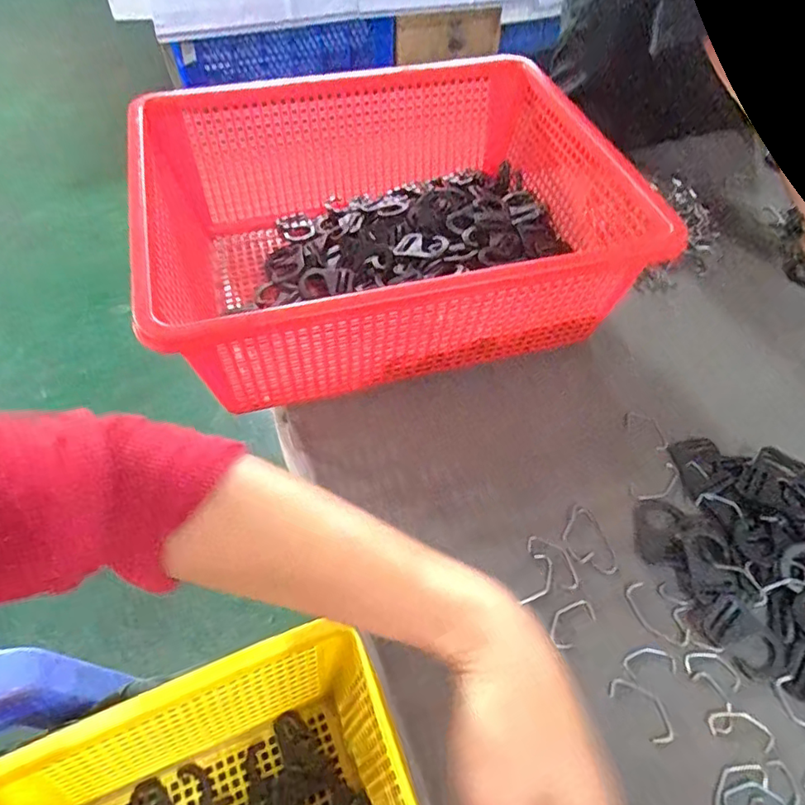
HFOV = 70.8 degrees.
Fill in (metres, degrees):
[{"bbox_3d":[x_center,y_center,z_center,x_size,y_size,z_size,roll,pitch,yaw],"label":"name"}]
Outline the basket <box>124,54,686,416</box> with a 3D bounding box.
[{"bbox_3d":[-0.019,-0.168,0.497,0.383,0.120,0.336,-12,54,-13],"label":"basket"}]

